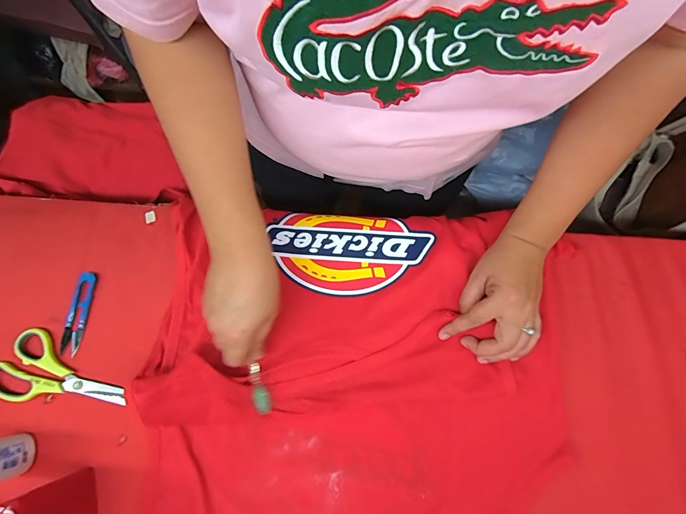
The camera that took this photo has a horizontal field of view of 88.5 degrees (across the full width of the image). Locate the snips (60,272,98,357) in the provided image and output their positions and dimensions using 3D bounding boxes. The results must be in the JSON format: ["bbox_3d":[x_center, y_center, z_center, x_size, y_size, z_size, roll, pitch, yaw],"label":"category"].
[{"bbox_3d":[-0.332,0.068,0.439,0.023,0.009,0.099,5,75,0],"label":"snips"}]

